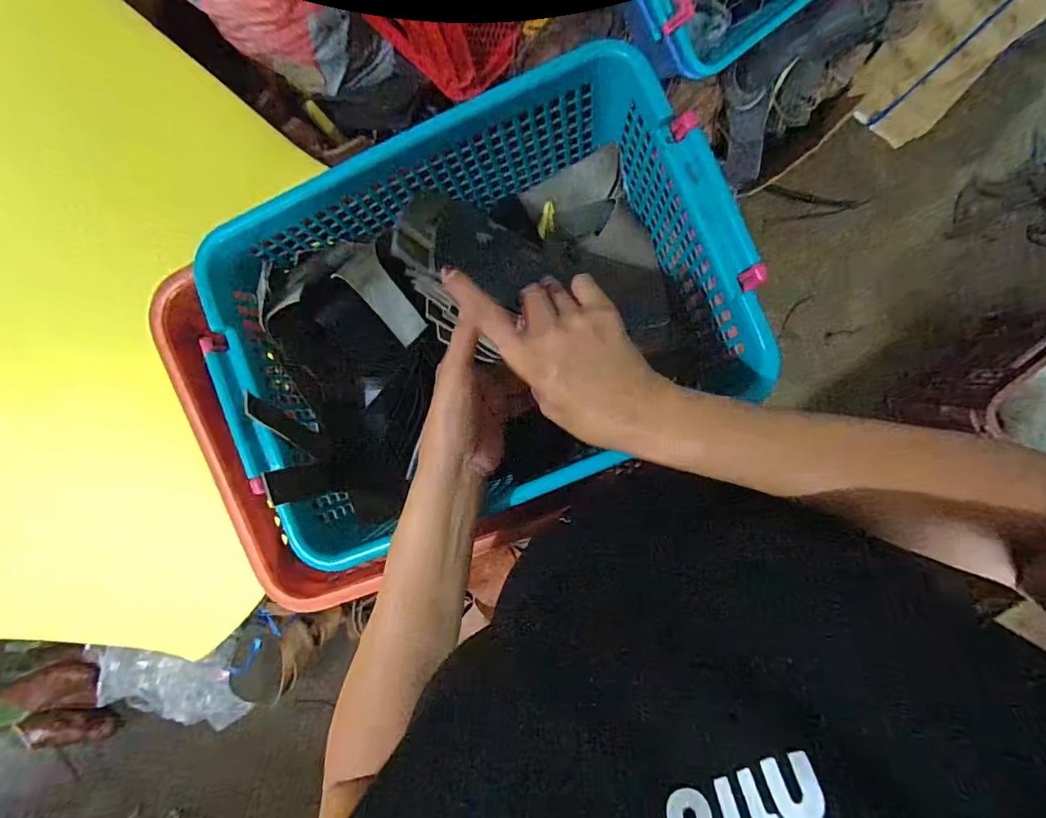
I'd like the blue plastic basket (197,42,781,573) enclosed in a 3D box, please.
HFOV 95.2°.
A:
[{"bbox_3d":[-0.043,-0.087,0.449,0.434,0.158,0.311,-23,92,8],"label":"blue plastic basket"}]

